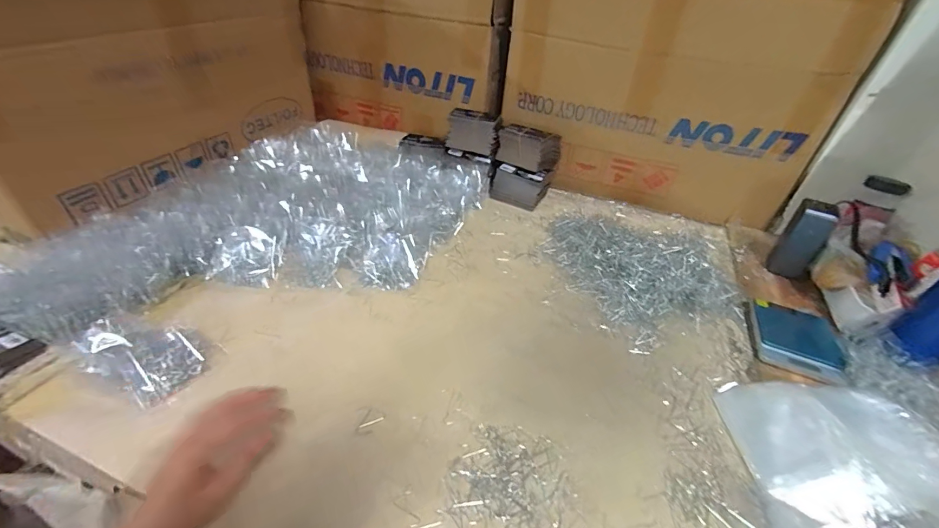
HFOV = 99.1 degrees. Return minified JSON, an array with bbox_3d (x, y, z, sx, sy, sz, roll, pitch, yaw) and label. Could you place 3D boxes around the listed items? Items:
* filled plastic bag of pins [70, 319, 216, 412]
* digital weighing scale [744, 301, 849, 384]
[{"bbox_3d":[-0.394,0.106,0.486,0.158,0.014,0.091,20,42,17],"label":"filled plastic bag of pins"},{"bbox_3d":[0.468,0.107,0.580,0.110,0.022,0.130,15,37,18],"label":"digital weighing scale"}]

